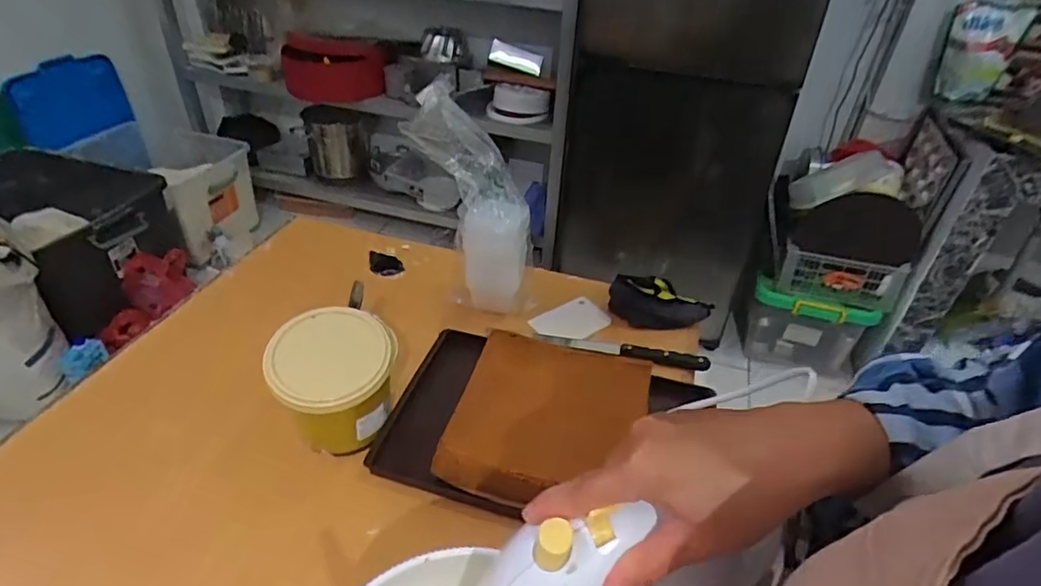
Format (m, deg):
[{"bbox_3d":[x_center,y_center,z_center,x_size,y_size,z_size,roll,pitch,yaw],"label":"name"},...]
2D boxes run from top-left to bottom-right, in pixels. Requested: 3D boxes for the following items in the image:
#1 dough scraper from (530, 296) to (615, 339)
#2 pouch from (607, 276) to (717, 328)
[{"bbox_3d":[0.075,0.042,0.864,0.104,0.009,0.075,-23,51,-30],"label":"dough scraper"},{"bbox_3d":[0.211,0.011,0.872,0.155,0.053,0.077,8,38,5],"label":"pouch"}]

